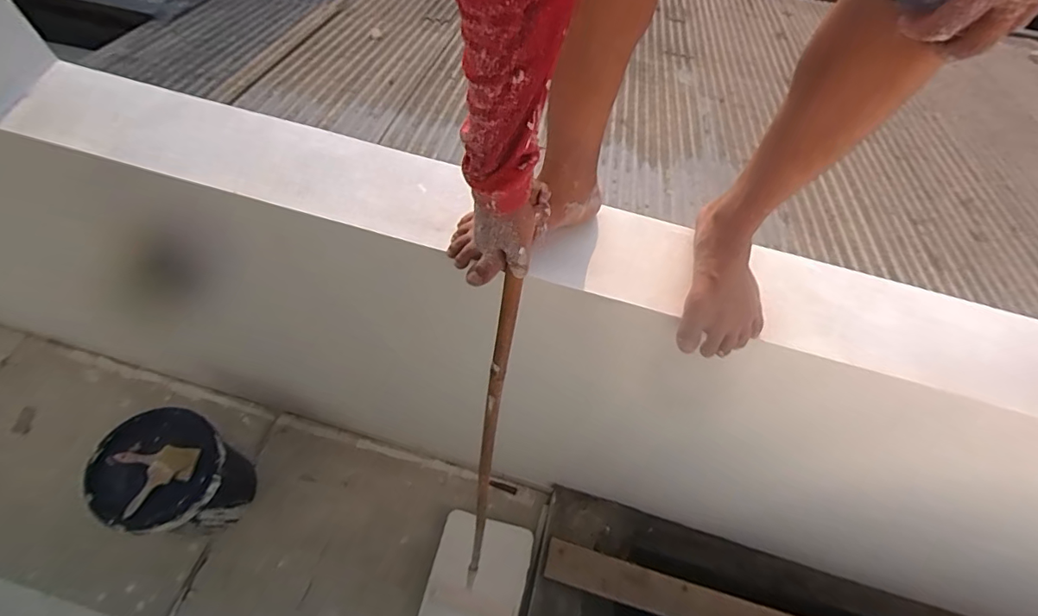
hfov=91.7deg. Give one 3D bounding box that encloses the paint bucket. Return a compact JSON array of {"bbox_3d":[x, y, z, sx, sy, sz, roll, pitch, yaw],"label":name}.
[{"bbox_3d":[-0.958,0.506,1.470,0.299,0.414,0.289,1,59,-2],"label":"paint bucket"}]

